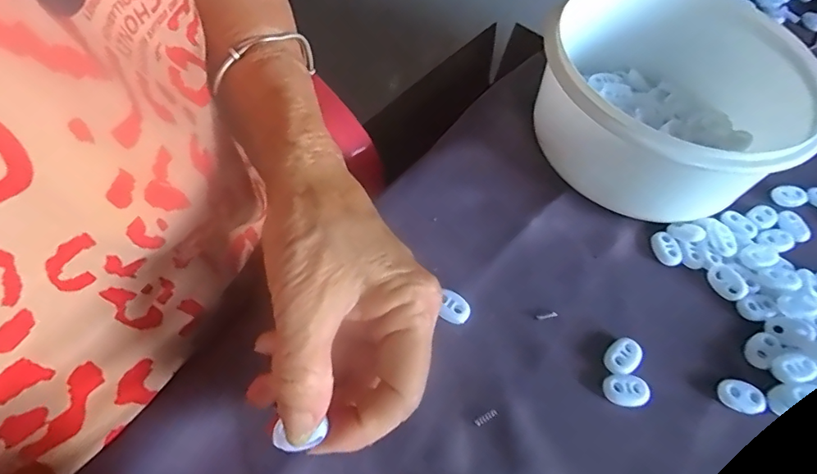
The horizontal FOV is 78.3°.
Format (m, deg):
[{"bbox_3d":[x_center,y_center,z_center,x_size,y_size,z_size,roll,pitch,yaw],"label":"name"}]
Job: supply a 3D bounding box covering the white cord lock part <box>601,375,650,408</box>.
[{"bbox_3d":[0.110,0.078,0.254,0.022,0.008,0.015,7,57,0],"label":"white cord lock part"}]

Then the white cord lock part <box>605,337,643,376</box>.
[{"bbox_3d":[0.112,0.064,0.265,0.020,0.008,0.016,-30,65,-22],"label":"white cord lock part"}]

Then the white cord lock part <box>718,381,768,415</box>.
[{"bbox_3d":[0.171,0.082,0.257,0.022,0.006,0.014,19,58,8],"label":"white cord lock part"}]

